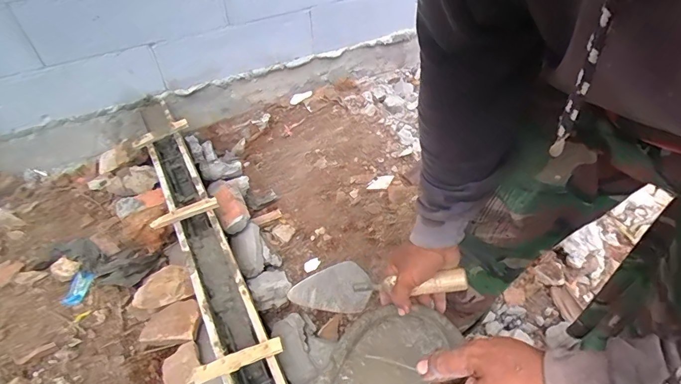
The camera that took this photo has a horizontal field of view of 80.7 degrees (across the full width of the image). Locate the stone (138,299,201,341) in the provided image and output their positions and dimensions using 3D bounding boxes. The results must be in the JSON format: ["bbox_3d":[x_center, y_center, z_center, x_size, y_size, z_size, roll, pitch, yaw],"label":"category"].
[{"bbox_3d":[-0.430,0.341,1.048,0.150,0.054,0.100,-5,53,9],"label":"stone"}]

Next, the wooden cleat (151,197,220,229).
[{"bbox_3d":[-0.422,0.056,1.085,0.176,0.031,0.021,-20,51,-16],"label":"wooden cleat"}]

